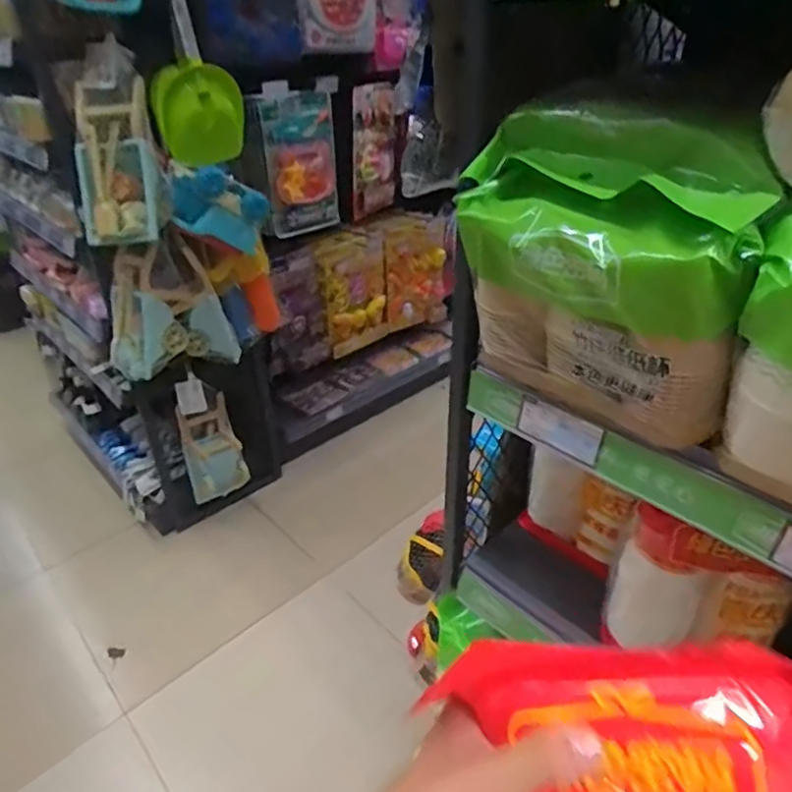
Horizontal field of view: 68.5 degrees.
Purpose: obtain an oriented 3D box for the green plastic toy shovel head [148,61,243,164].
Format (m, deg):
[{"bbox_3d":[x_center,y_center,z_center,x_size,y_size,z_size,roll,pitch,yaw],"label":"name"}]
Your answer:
[{"bbox_3d":[-0.426,-0.609,1.259,0.178,0.187,0.097,-6,32,-8],"label":"green plastic toy shovel head"}]

